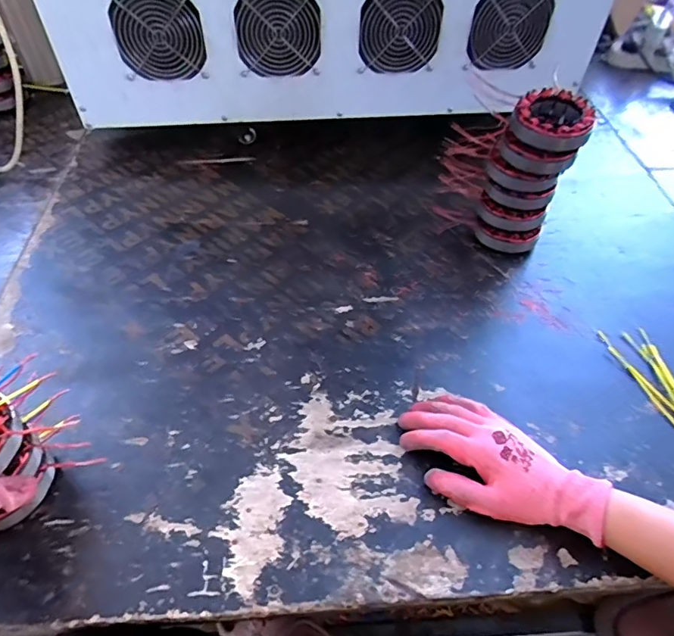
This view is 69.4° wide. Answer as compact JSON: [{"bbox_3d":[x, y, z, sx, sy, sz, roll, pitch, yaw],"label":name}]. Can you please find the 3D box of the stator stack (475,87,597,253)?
[{"bbox_3d":[0.237,-0.176,0.618,0.093,0.190,0.080,14,51,8],"label":"stator stack"}]

